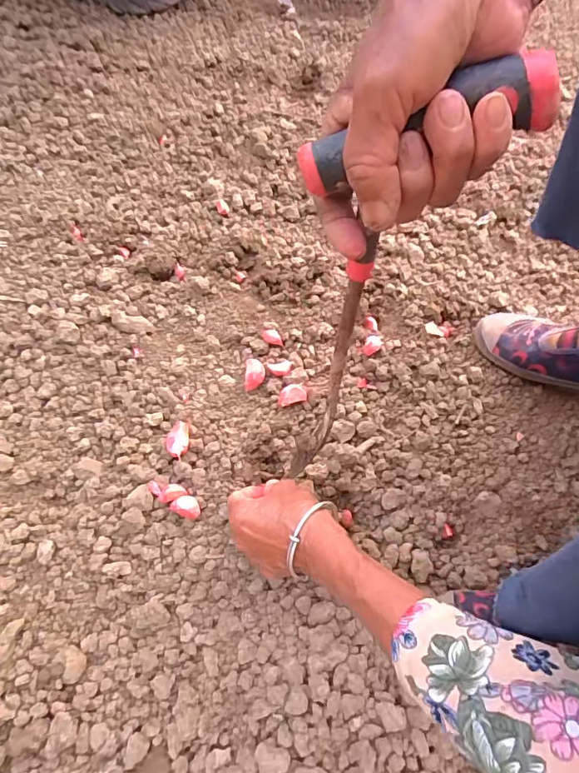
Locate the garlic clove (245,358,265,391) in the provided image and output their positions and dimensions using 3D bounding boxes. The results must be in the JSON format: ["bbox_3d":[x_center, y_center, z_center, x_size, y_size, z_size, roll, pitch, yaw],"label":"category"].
[{"bbox_3d":[-0.039,-0.015,0.538,0.022,0.020,0.038,0,63,0],"label":"garlic clove"}]

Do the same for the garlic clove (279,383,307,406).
[{"bbox_3d":[0.003,0.010,0.521,0.031,0.016,0.018,-12,63,-6],"label":"garlic clove"}]

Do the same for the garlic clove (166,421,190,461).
[{"bbox_3d":[-0.116,0.057,0.492,0.023,0.024,0.038,1,63,0],"label":"garlic clove"}]

